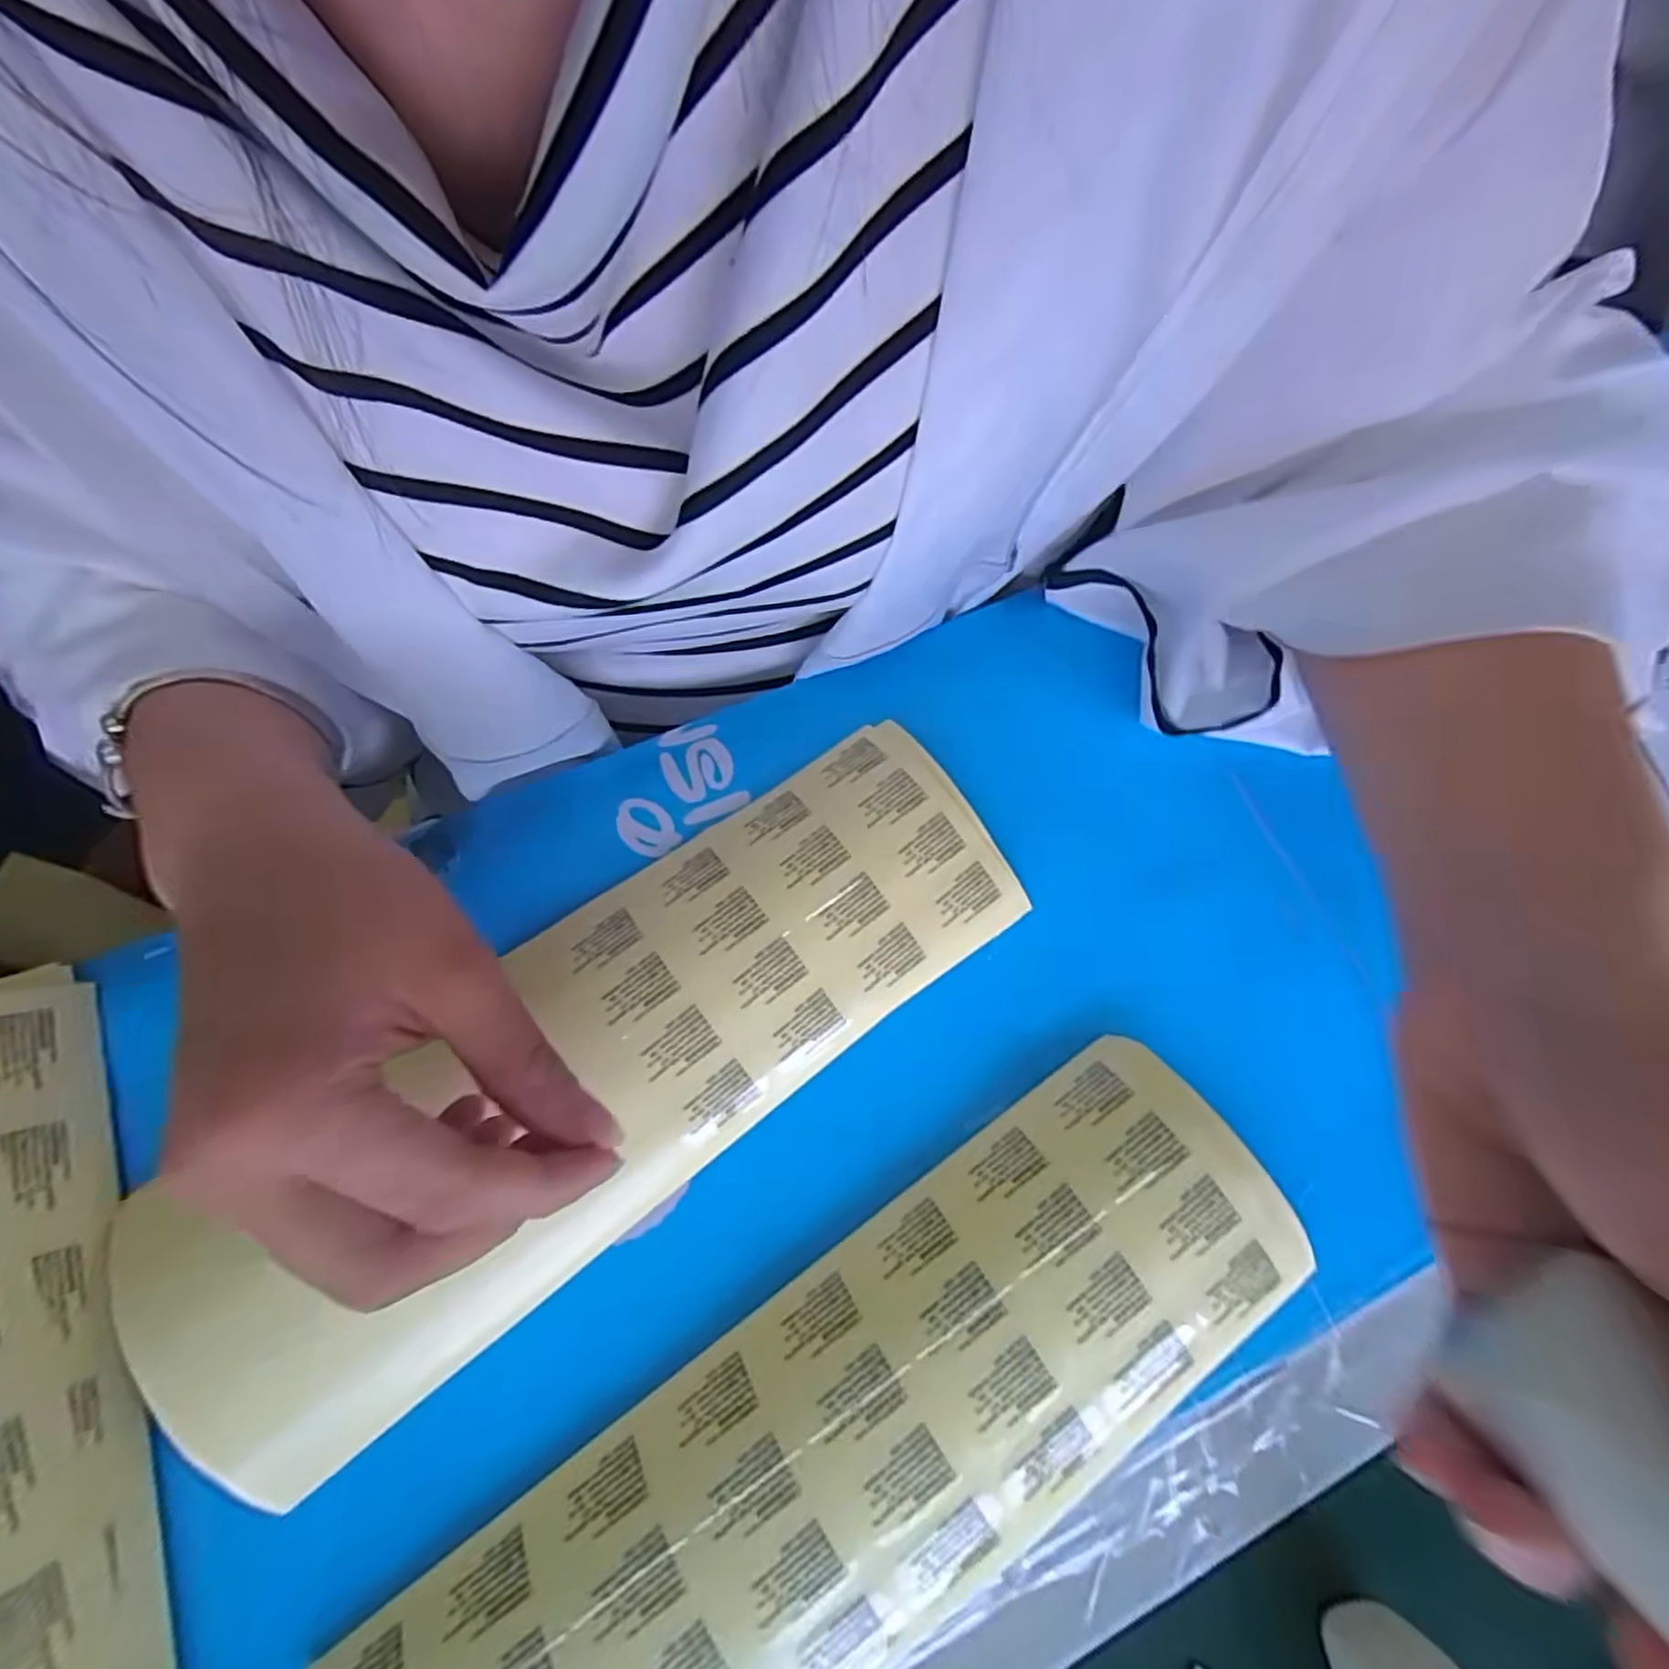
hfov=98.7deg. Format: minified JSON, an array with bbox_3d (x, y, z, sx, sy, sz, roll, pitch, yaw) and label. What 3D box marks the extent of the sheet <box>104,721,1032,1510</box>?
[{"bbox_3d":[-0.074,0.077,0.245,0.304,0.022,0.105,-39,79,-11],"label":"sheet"}]

